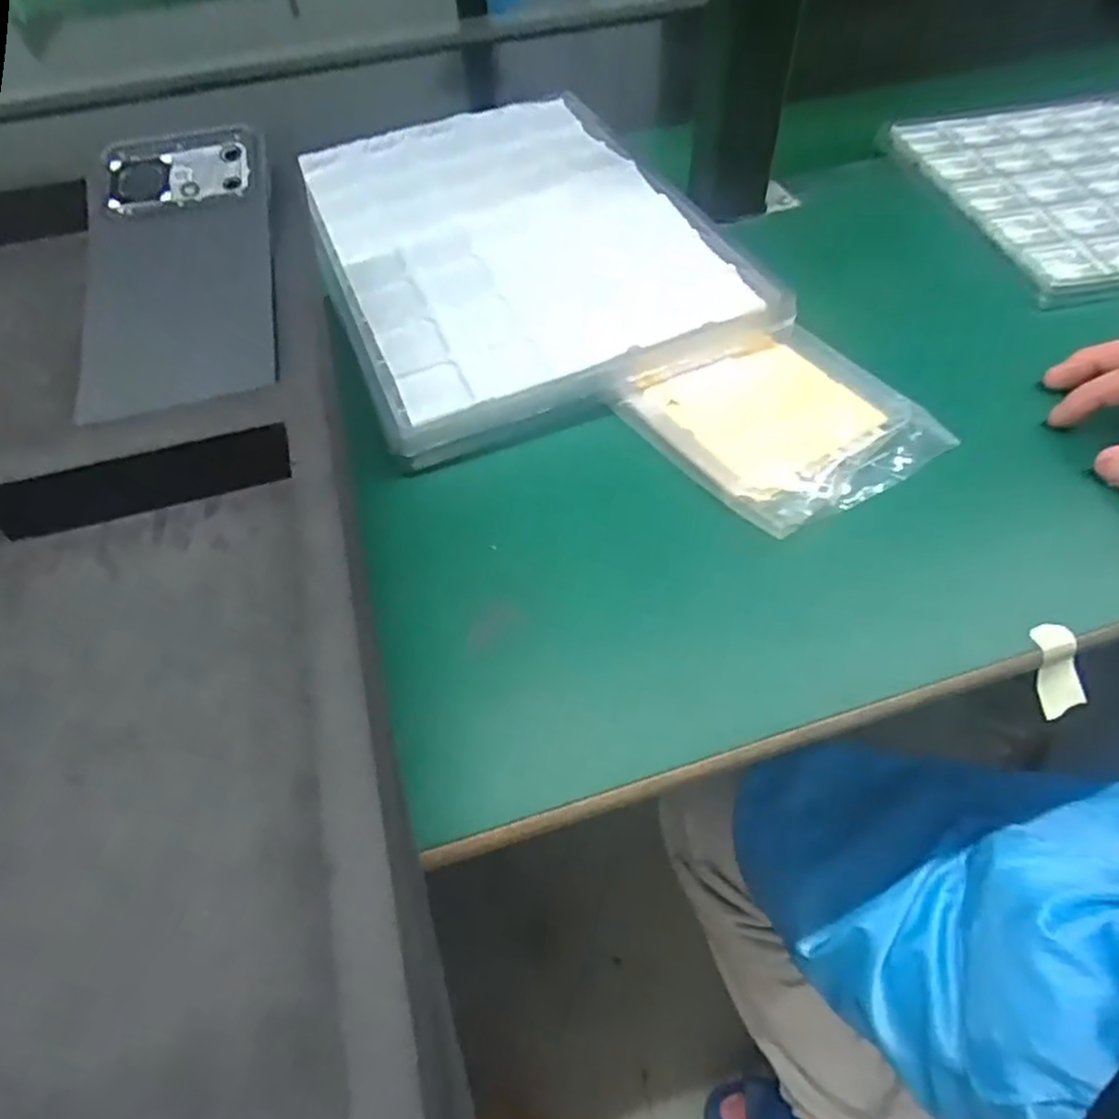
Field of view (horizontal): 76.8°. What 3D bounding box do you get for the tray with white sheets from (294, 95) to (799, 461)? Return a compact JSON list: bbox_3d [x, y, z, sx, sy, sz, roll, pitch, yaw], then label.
[{"bbox_3d":[-0.036,-0.204,0.445,0.225,0.030,0.318,-20,55,-12],"label":"tray with white sheets"}]

